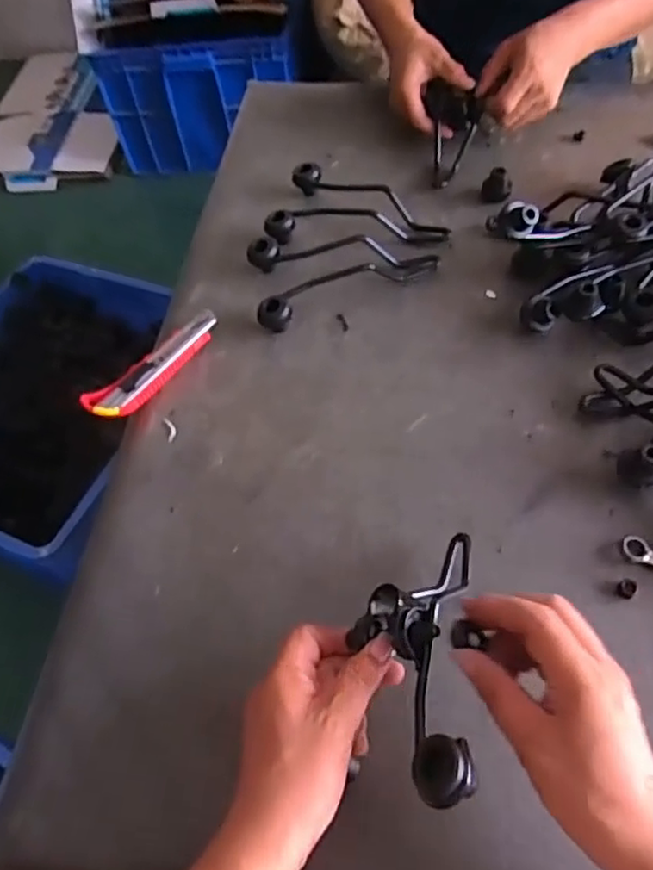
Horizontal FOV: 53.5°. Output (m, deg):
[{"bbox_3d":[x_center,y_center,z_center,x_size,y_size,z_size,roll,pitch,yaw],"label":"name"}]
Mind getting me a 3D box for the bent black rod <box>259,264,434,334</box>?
[{"bbox_3d":[0.019,-0.150,0.657,0.189,0.034,0.030,-25,58,-11],"label":"bent black rod"}]

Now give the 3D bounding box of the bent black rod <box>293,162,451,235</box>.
[{"bbox_3d":[0.051,-0.269,0.732,0.196,0.036,0.037,26,63,21],"label":"bent black rod"}]

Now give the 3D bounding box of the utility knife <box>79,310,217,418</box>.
[{"bbox_3d":[-0.165,-0.066,0.635,0.150,0.022,0.040,-41,62,-20],"label":"utility knife"}]

